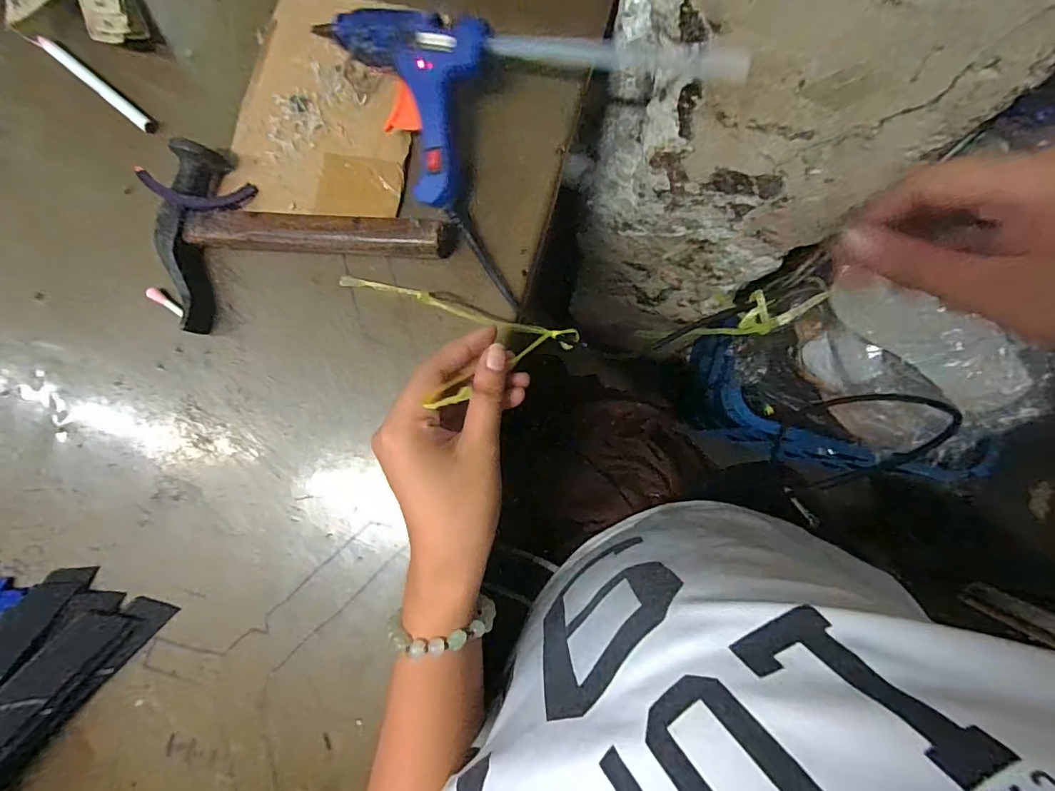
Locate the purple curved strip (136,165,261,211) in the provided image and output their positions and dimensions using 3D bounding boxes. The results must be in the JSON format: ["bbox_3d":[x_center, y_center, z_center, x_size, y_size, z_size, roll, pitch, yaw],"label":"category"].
[{"bbox_3d":[-0.211,-0.131,0.315,0.065,0.006,0.021,-1,86,-19],"label":"purple curved strip"}]

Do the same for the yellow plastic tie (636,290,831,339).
[{"bbox_3d":[0.155,-0.055,0.341,0.015,0.103,0.026,-6,85,-25],"label":"yellow plastic tie"}]

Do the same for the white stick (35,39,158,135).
[{"bbox_3d":[-0.305,-0.220,0.341,0.109,0.006,0.010,38,88,4],"label":"white stick"}]

